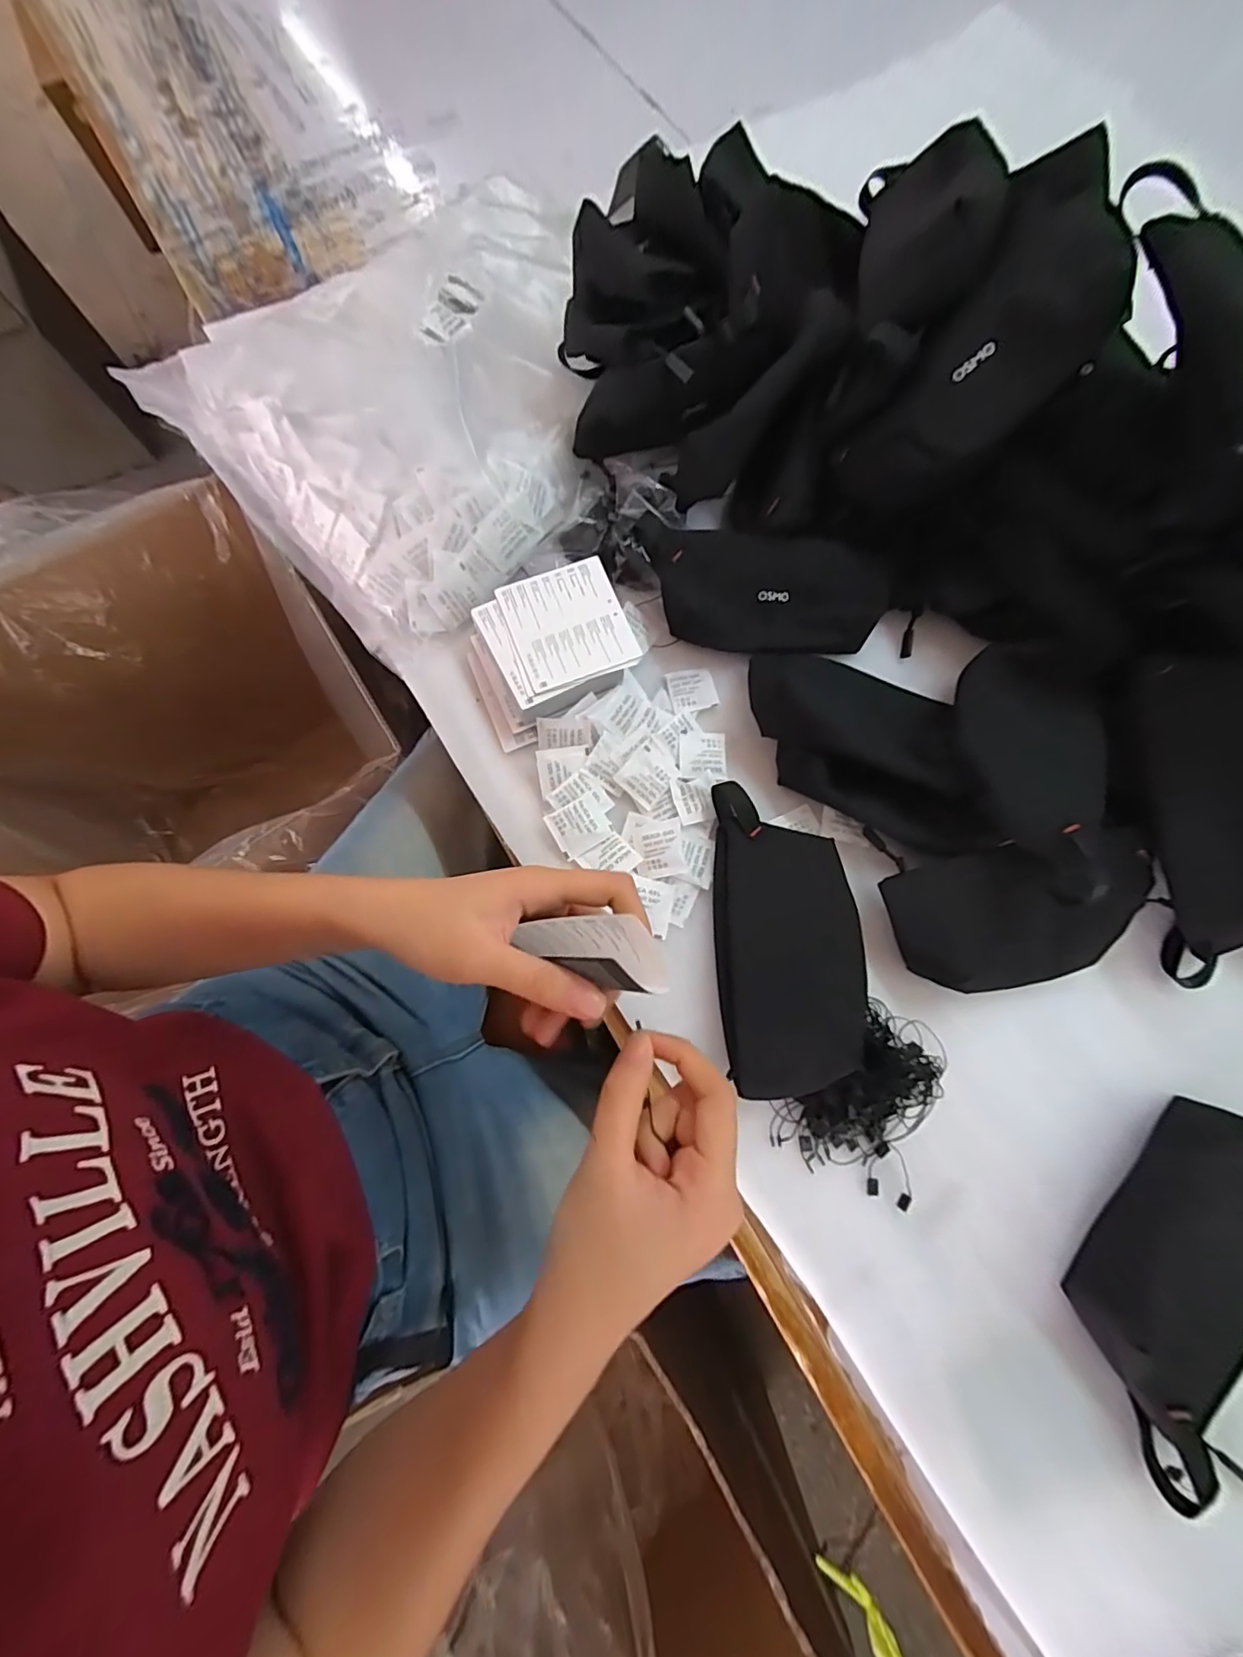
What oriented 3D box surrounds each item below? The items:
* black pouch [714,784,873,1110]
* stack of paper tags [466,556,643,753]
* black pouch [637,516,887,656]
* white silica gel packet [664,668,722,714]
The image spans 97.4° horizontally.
[{"bbox_3d":[0.119,0.075,0.396,0.093,0.025,0.213,-1,74,0],"label":"black pouch"},{"bbox_3d":[-0.058,-0.145,0.450,0.131,0.042,0.109,-26,76,-6],"label":"stack of paper tags"},{"bbox_3d":[0.118,-0.197,0.456,0.201,0.024,0.092,3,106,-1],"label":"black pouch"},{"bbox_3d":[0.060,-0.117,0.460,0.040,0.008,0.041,-11,74,-3],"label":"white silica gel packet"}]

